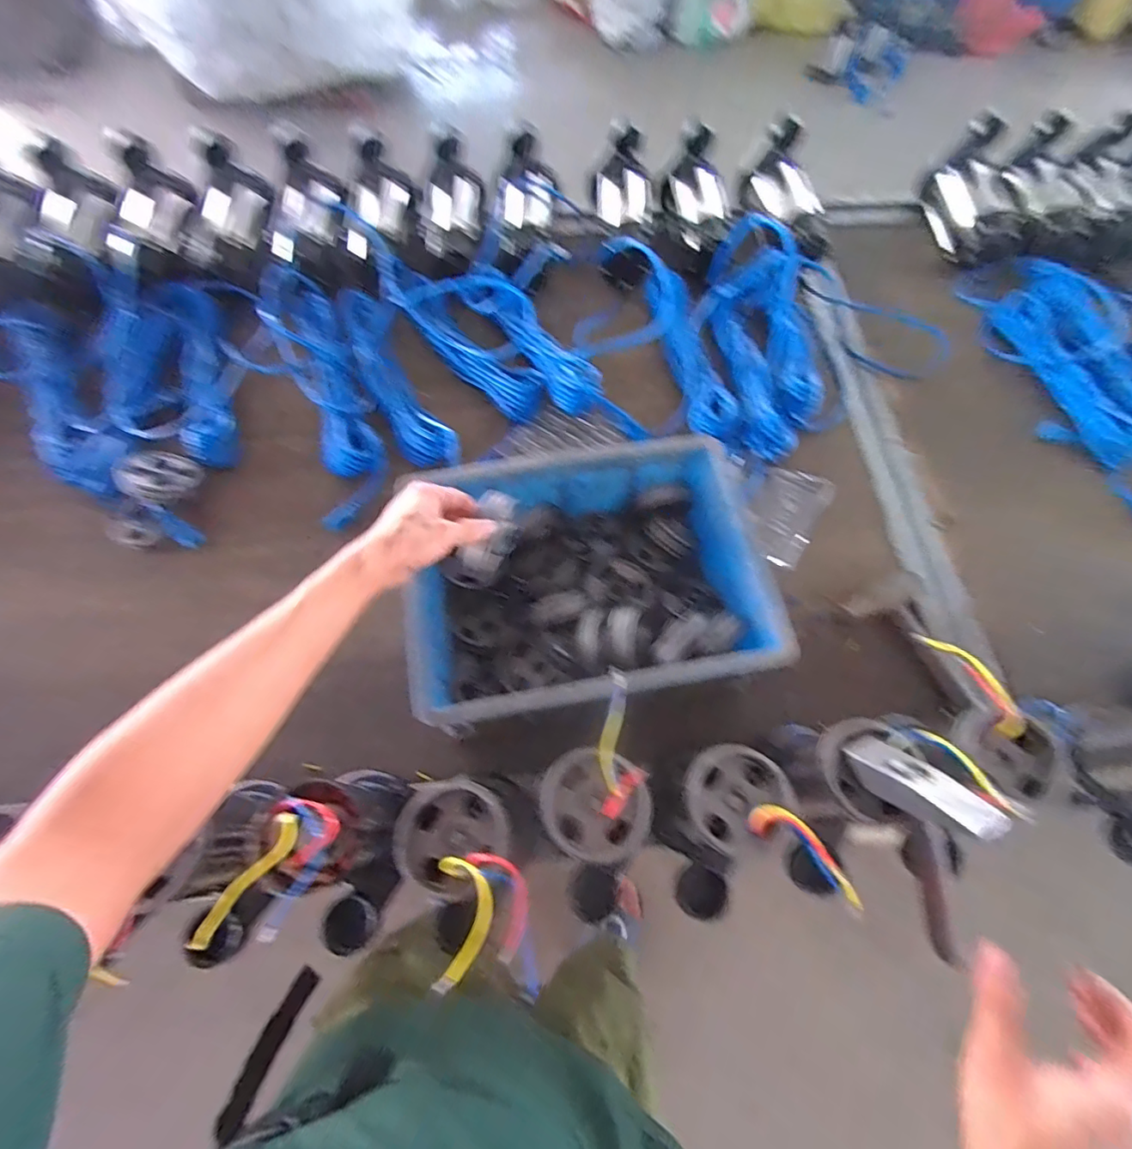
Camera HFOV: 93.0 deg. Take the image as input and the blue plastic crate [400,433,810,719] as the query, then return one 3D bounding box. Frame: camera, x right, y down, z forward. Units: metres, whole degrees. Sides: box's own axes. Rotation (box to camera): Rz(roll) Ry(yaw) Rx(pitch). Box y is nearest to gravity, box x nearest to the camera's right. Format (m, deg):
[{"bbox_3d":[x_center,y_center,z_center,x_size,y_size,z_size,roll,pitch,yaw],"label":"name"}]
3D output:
[{"bbox_3d":[0.016,0.001,0.662,0.386,0.135,0.311,-9,67,-6],"label":"blue plastic crate"}]

